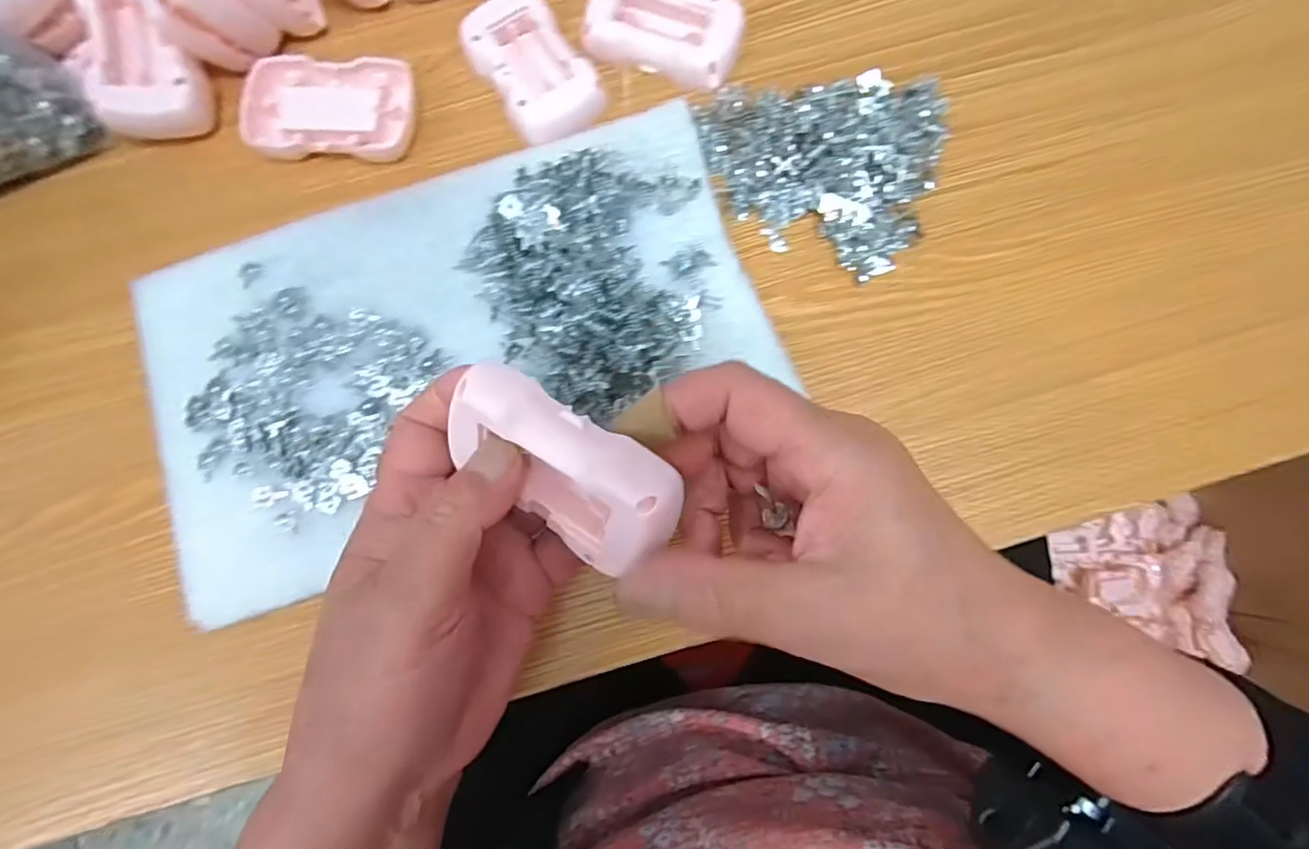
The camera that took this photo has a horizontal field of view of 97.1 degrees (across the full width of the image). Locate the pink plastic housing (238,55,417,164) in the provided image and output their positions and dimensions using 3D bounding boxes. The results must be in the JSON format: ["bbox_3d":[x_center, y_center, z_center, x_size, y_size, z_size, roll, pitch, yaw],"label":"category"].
[{"bbox_3d":[-0.177,-0.171,0.315,0.088,0.014,0.053,4,80,0],"label":"pink plastic housing"}]

